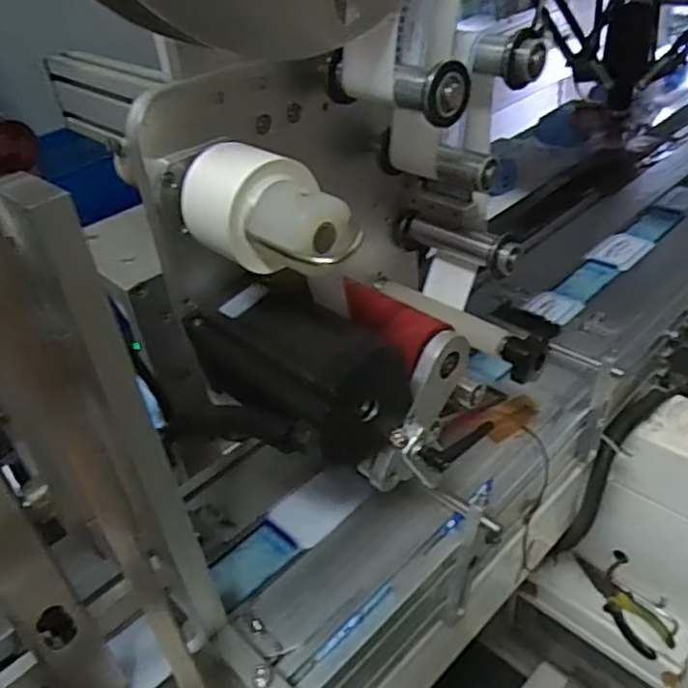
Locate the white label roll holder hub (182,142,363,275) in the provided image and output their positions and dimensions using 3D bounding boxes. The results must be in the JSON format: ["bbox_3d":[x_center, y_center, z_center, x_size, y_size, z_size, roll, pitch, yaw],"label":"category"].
[{"bbox_3d":[-0.042,-0.083,0.428,0.073,0.062,0.111,-32,43,-30],"label":"white label roll holder hub"}]

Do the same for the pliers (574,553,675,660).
[{"bbox_3d":[0.371,0.357,0.917,0.045,0.028,0.155,-25,40,-23],"label":"pliers"}]

